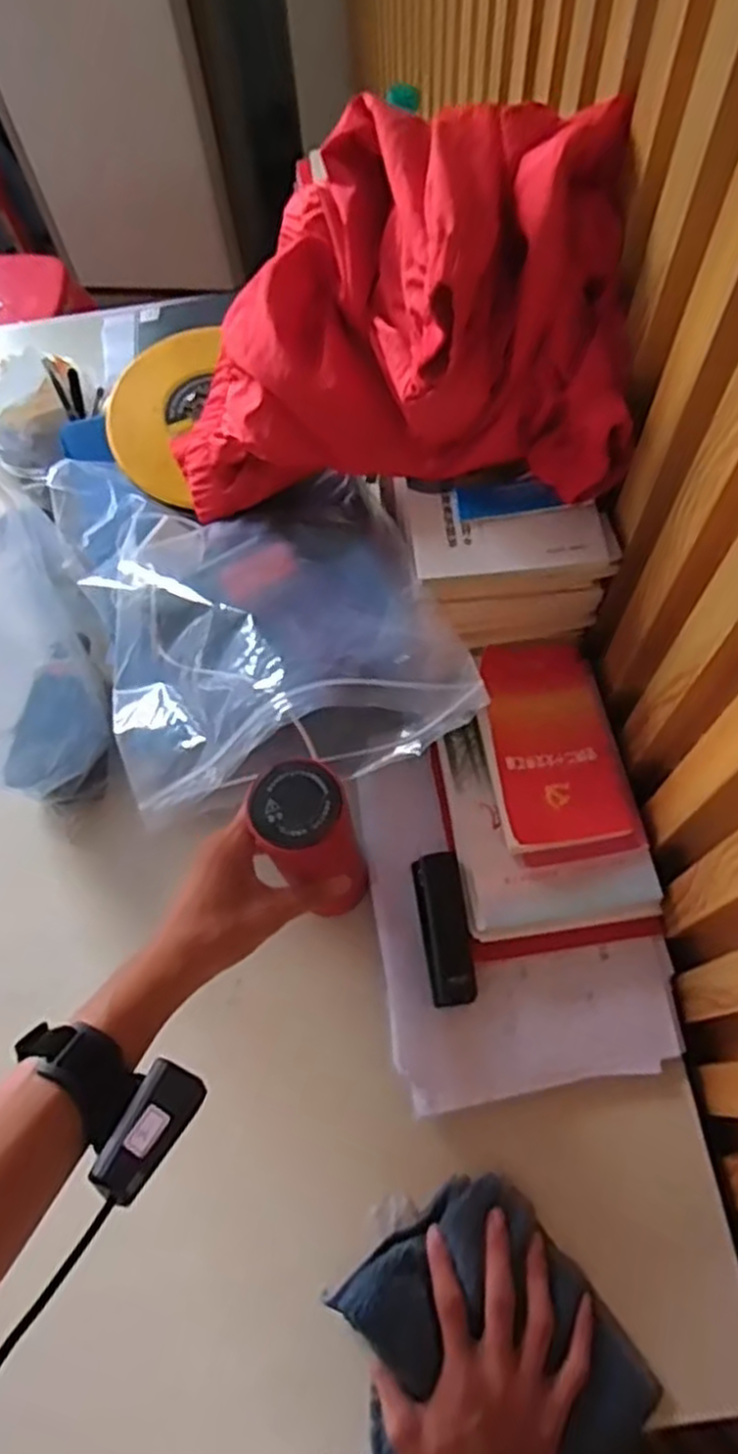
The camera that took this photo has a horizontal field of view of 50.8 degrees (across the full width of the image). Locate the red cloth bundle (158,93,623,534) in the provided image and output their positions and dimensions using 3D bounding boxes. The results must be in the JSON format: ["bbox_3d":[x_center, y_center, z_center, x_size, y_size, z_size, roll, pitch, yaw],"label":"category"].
[{"bbox_3d":[0.024,-0.309,0.580,0.321,0.210,0.220,5,66,6],"label":"red cloth bundle"}]

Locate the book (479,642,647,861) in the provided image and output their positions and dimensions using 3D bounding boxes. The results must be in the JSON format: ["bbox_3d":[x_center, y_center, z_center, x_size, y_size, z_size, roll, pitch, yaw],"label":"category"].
[{"bbox_3d":[0.154,0.017,0.647,0.110,0.022,0.185,-6,72,-9],"label":"book"}]

